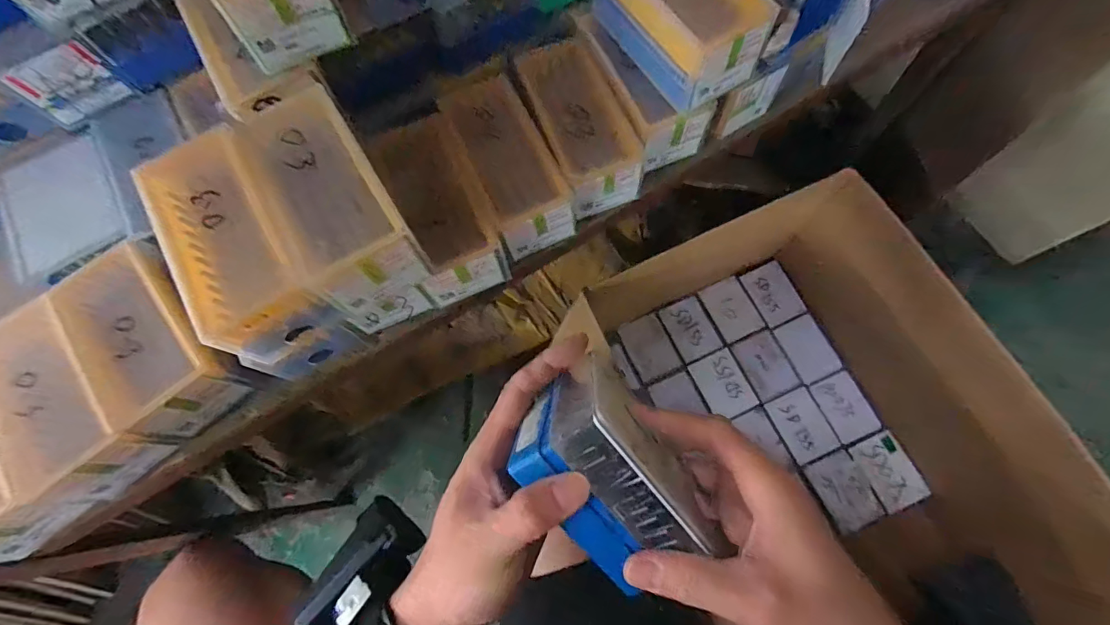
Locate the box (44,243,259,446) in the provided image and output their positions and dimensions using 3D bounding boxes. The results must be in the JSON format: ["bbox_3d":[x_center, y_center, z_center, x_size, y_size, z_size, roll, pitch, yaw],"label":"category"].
[{"bbox_3d":[-0.269,0.019,0.317,0.067,0.048,0.125,-40,75,-10],"label":"box"}]

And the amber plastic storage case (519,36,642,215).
[{"bbox_3d":[0.018,-0.144,0.357,0.062,0.045,0.129,-22,72,-5],"label":"amber plastic storage case"}]

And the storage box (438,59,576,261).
[{"bbox_3d":[-0.040,-0.115,0.351,0.067,0.049,0.138,-25,72,-6],"label":"storage box"}]

